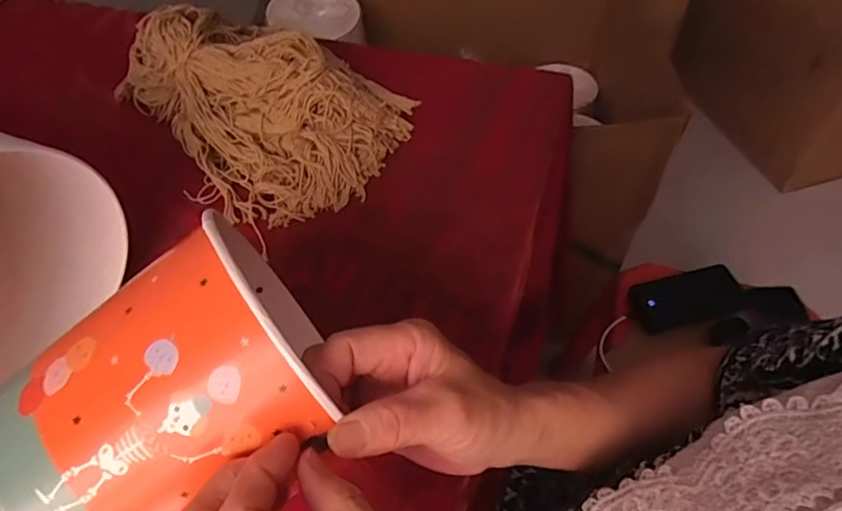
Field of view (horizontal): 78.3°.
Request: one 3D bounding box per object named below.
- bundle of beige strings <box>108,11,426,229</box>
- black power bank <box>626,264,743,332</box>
[{"bbox_3d":[-0.169,-0.162,0.512,0.309,0.070,0.212,31,62,24],"label":"bundle of beige strings"},{"bbox_3d":[0.375,0.062,0.735,0.157,0.018,0.077,-13,62,-1],"label":"black power bank"}]

